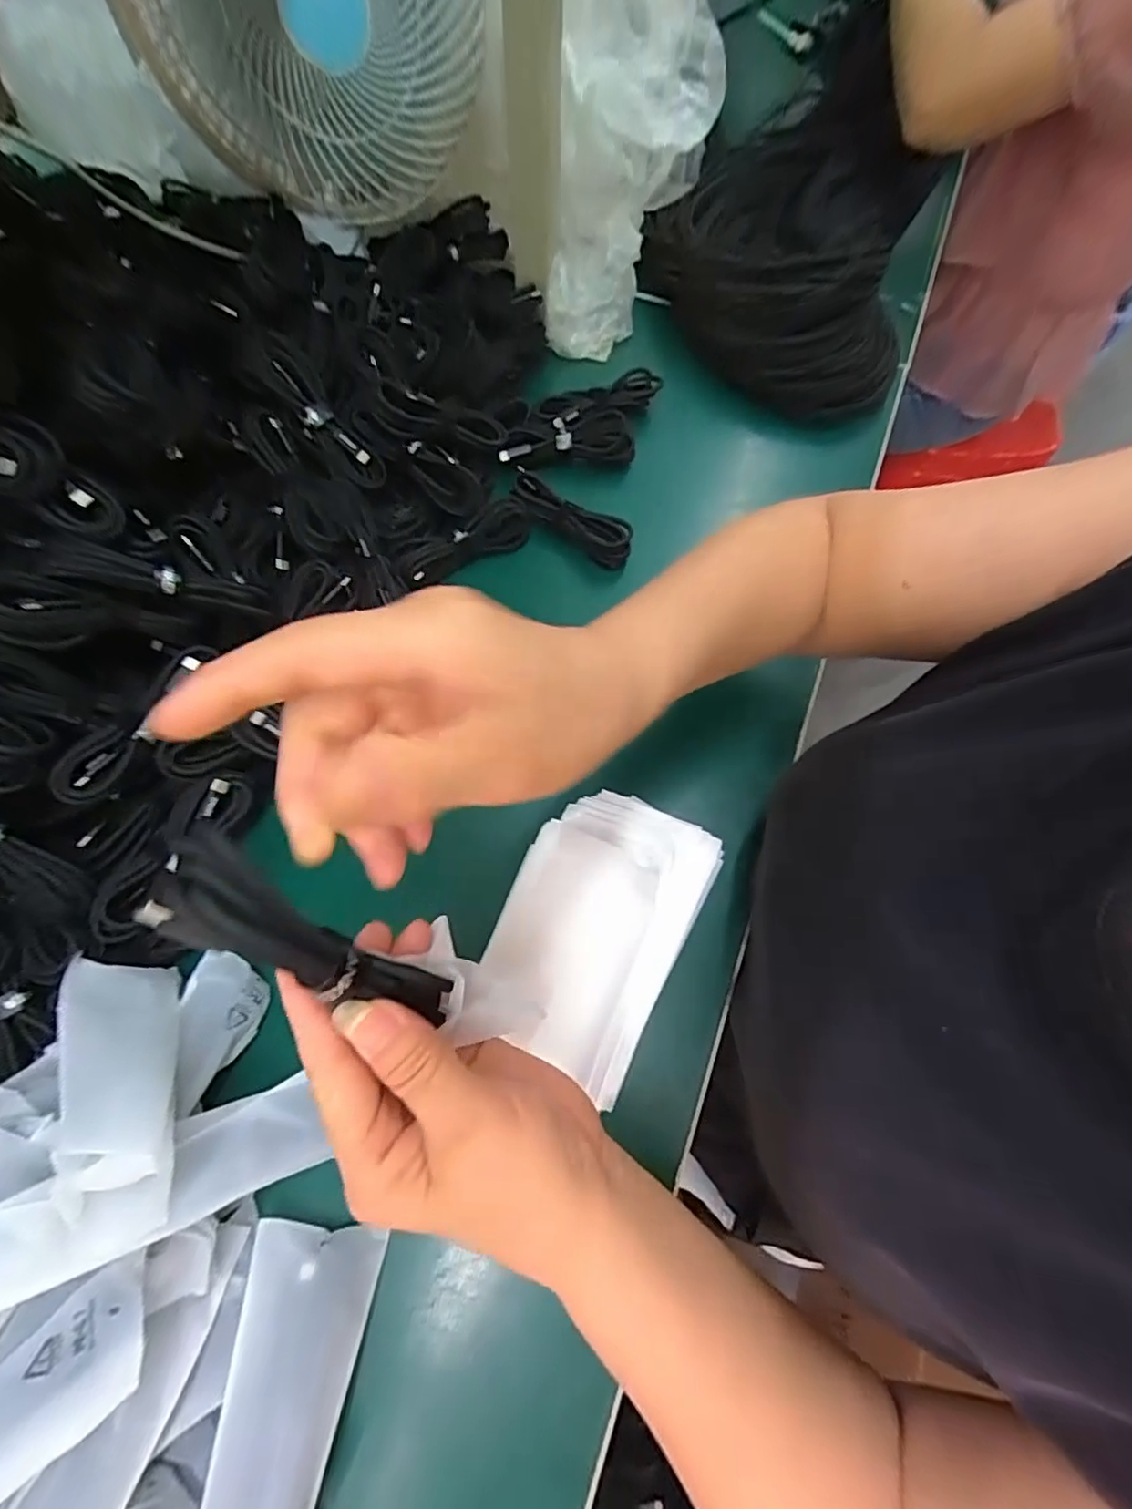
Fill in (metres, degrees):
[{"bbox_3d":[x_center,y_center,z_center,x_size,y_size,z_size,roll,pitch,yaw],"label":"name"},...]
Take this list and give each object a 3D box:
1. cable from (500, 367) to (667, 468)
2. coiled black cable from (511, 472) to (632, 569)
[{"bbox_3d":[0.014,-0.283,0.489,0.130,0.022,0.081,-4,69,-3],"label":"cable"},{"bbox_3d":[0.003,-0.180,0.453,0.100,0.026,0.036,25,70,9],"label":"coiled black cable"}]

